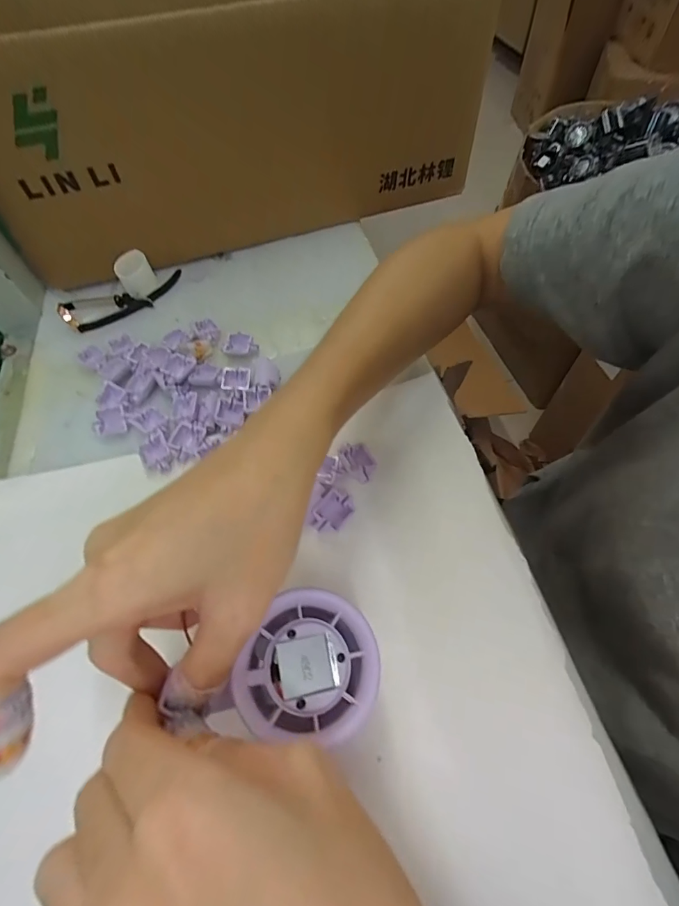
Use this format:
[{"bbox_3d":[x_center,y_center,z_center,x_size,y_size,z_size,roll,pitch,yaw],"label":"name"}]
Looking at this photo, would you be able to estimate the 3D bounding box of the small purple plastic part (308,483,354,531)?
[{"bbox_3d":[-0.005,0.034,0.247,0.022,0.007,0.025,21,63,15],"label":"small purple plastic part"}]

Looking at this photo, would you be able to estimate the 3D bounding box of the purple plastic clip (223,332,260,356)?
[{"bbox_3d":[-0.077,-0.084,0.325,0.025,0.011,0.018,13,61,11],"label":"purple plastic clip"}]

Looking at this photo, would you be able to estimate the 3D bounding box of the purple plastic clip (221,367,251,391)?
[{"bbox_3d":[-0.076,-0.056,0.305,0.020,0.005,0.023,1,60,4],"label":"purple plastic clip"}]

